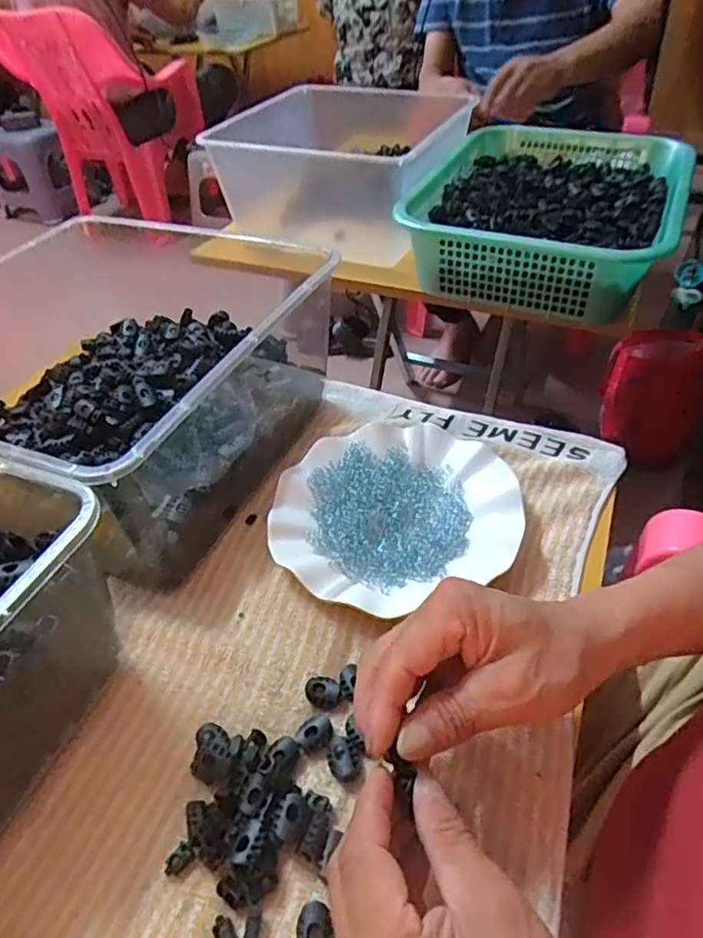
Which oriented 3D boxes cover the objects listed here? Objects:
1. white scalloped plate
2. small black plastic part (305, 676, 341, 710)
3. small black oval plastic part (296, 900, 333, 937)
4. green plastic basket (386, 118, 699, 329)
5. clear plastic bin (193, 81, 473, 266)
[{"bbox_3d":[0.030,0.032,0.463,0.184,0.029,0.167,-21,46,-17],"label":"white scalloped plate"},{"bbox_3d":[-0.017,0.137,0.366,0.021,0.008,0.018,23,50,25],"label":"small black plastic part"},{"bbox_3d":[-0.018,0.218,0.280,0.015,0.014,0.021,-7,44,-4],"label":"small black oval plastic part"},{"bbox_3d":[0.251,-0.331,0.767,0.292,0.099,0.390,17,47,20],"label":"green plastic basket"},{"bbox_3d":[-0.003,-0.426,0.874,0.306,0.176,0.369,12,46,16],"label":"clear plastic bin"}]

